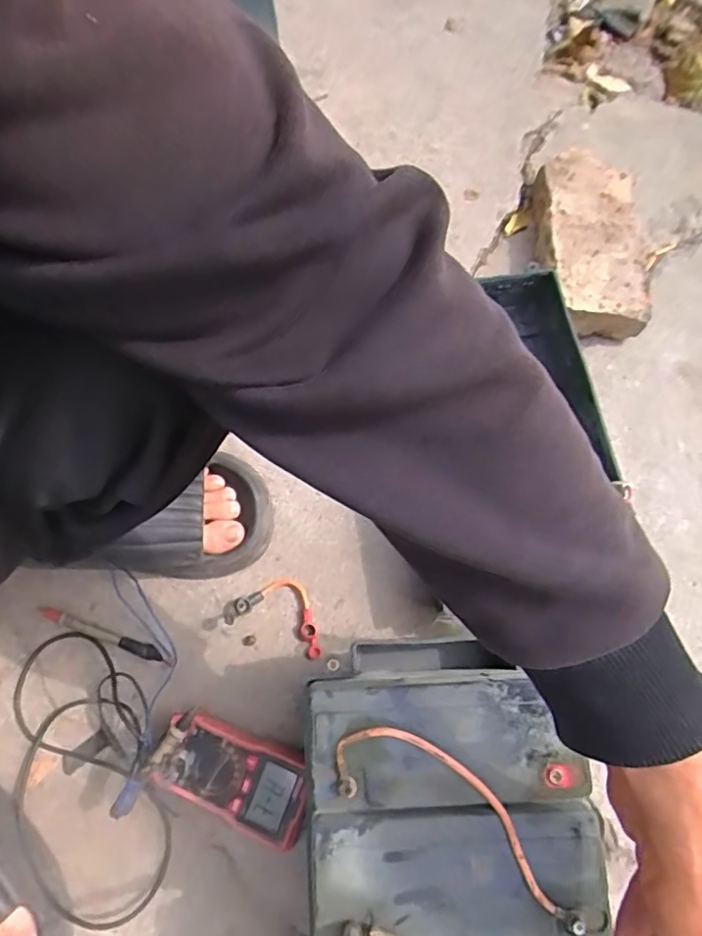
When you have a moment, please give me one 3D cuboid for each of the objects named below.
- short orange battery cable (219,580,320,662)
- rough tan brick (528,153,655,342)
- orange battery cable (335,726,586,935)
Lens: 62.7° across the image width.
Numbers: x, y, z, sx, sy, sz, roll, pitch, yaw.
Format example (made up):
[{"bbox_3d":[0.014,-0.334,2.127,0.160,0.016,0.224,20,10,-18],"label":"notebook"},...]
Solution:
[{"bbox_3d":[-0.068,0.136,0.553,0.100,0.022,0.059,20,75,11],"label":"short orange battery cable"},{"bbox_3d":[0.272,-0.260,0.679,0.114,0.069,0.231,2,74,3],"label":"rough tan brick"},{"bbox_3d":[0.068,0.207,0.345,0.165,0.020,0.050,25,76,12],"label":"orange battery cable"}]

